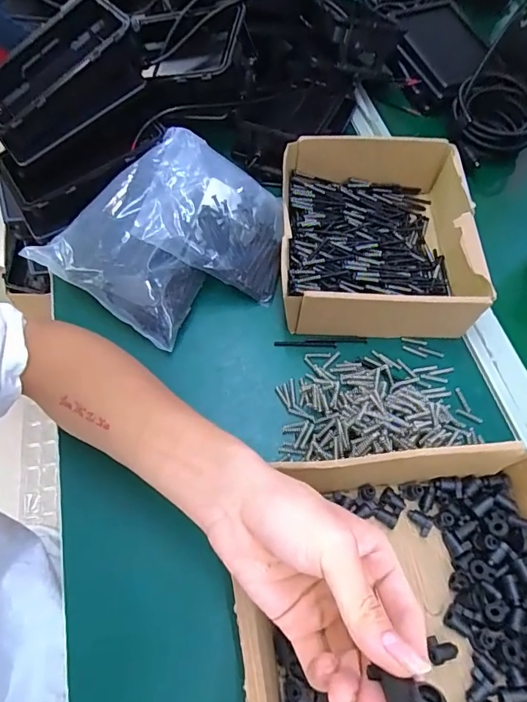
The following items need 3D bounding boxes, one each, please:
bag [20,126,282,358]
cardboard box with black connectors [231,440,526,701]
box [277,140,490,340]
[{"bbox_3d":[-0.092,-0.116,0.461,0.214,0.088,0.192,30,64,14],"label":"bag"},{"bbox_3d":[0.104,0.178,0.305,0.246,0.066,0.199,-5,61,-5],"label":"cardboard box with black connectors"},{"bbox_3d":[0.118,-0.121,0.474,0.195,0.072,0.212,2,61,-1],"label":"box"}]

